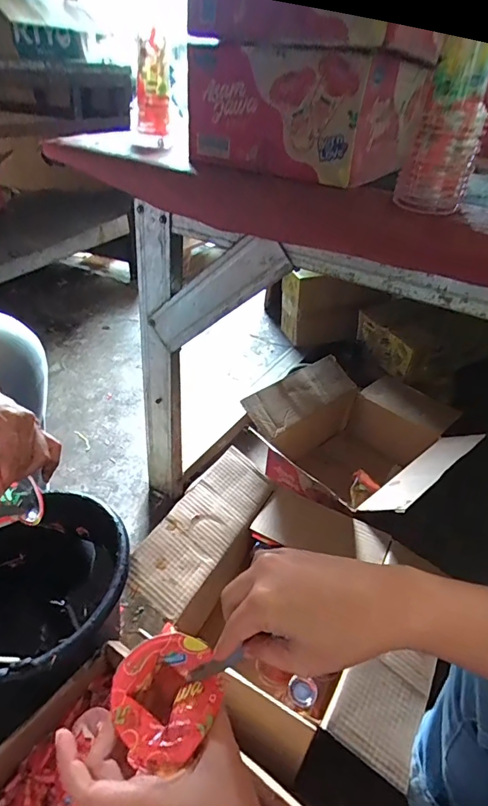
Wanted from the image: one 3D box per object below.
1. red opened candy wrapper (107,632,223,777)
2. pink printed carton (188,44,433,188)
[{"bbox_3d":[-0.051,0.200,0.305,0.071,0.011,0.077,3,38,-2],"label":"red opened candy wrapper"},{"bbox_3d":[0.077,-0.381,0.585,0.235,0.121,0.191,28,43,27],"label":"pink printed carton"}]

